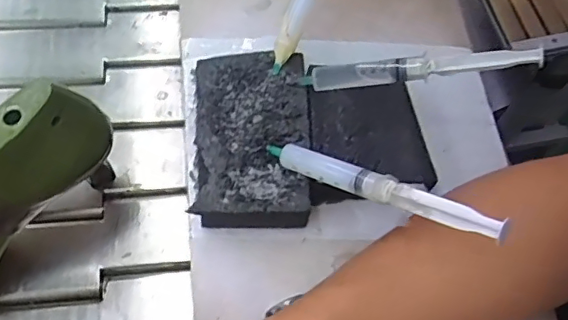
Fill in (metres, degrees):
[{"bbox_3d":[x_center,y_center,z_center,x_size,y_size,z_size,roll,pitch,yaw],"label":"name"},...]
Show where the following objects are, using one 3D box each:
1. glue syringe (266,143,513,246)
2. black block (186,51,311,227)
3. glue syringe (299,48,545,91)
[{"bbox_3d":[0.054,0.014,0.339,0.163,0.014,0.021,20,64,39],"label":"glue syringe"},{"bbox_3d":[-0.023,-0.016,0.405,0.080,0.031,0.126,3,64,-5],"label":"black block"},{"bbox_3d":[0.091,-0.065,0.386,0.158,0.015,0.015,-3,65,17],"label":"glue syringe"}]

